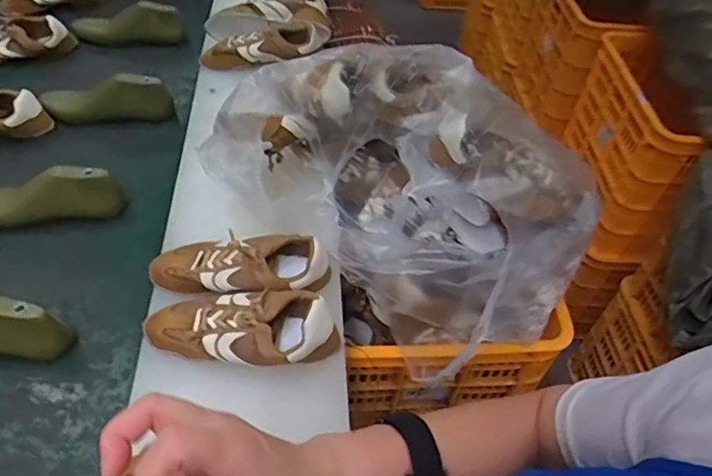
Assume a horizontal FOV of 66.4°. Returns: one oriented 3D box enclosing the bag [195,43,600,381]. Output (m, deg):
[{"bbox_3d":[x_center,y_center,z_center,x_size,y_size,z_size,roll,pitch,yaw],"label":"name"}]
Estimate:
[{"bbox_3d":[0.080,-0.059,0.789,0.472,0.299,0.327,24,52,14],"label":"bag"}]

